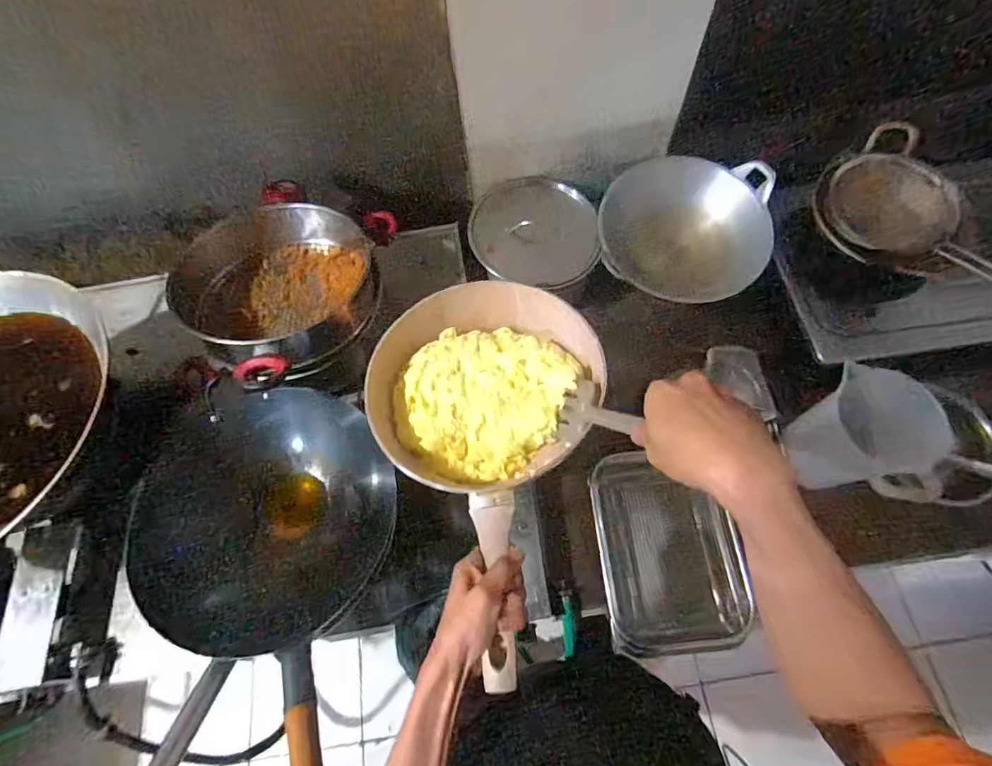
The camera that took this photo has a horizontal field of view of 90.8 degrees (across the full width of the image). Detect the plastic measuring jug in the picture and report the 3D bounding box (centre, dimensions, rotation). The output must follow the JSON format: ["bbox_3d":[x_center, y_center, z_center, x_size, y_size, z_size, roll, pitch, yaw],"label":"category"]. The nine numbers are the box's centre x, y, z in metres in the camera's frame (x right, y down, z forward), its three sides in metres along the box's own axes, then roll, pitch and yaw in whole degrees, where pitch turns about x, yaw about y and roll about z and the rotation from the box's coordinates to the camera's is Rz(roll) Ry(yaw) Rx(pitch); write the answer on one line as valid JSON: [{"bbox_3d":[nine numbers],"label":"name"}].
[{"bbox_3d":[0.580,0.093,0.767,0.112,0.199,0.191,-22,69,-6],"label":"plastic measuring jug"}]

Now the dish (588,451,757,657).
[{"bbox_3d":[0.283,0.270,0.803,0.231,0.053,0.307,-6,68,0],"label":"dish"}]

